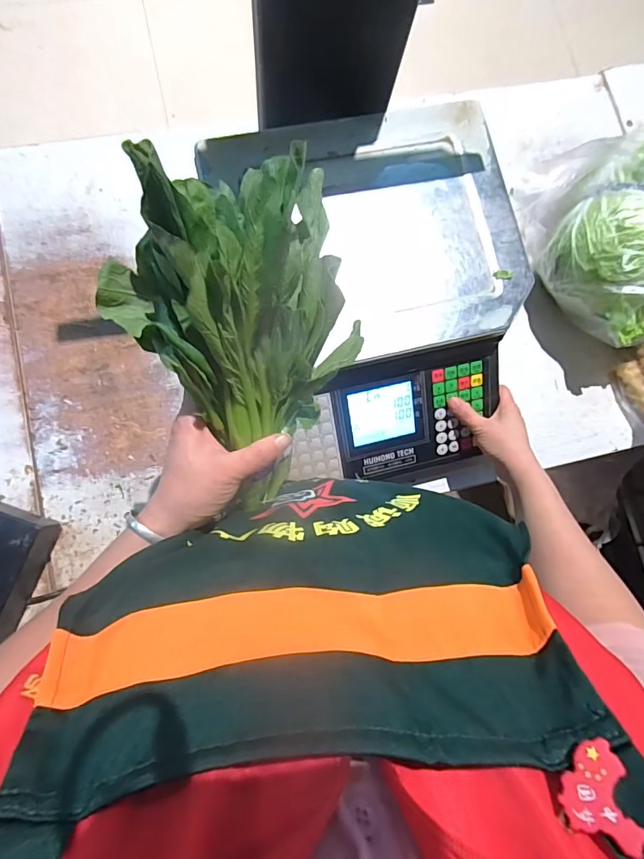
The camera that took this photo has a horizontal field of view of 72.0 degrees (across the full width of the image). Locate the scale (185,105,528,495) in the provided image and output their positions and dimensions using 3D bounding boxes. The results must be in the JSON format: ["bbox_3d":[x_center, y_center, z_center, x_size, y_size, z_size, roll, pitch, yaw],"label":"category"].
[{"bbox_3d":[0.070,-0.136,0.557,0.326,0.157,0.423,-13,83,-7],"label":"scale"}]

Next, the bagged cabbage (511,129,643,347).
[{"bbox_3d":[0.387,-0.263,0.599,0.177,0.158,0.287,5,81,-5],"label":"bagged cabbage"}]

